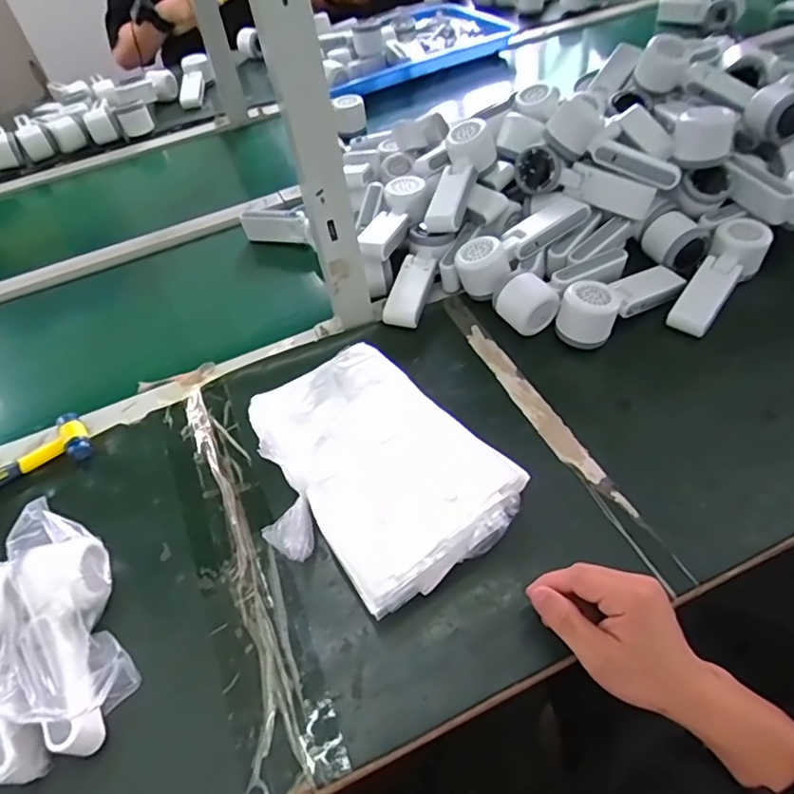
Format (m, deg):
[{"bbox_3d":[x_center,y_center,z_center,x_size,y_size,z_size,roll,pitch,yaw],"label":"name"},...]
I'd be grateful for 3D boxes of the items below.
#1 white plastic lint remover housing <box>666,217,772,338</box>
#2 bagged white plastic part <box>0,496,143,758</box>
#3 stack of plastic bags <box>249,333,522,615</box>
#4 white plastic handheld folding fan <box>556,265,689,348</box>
[{"bbox_3d":[0.366,-0.143,0.625,0.056,0.037,0.165,33,78,27],"label":"white plastic lint remover housing"},{"bbox_3d":[-0.263,0.178,0.441,0.068,0.069,0.185,-27,52,-14],"label":"bagged white plastic part"},{"bbox_3d":[-0.012,0.058,0.506,0.177,0.063,0.236,-32,53,-18],"label":"stack of plastic bags"},{"bbox_3d":[0.252,-0.110,0.627,0.162,0.061,0.058,-30,53,-16],"label":"white plastic handheld folding fan"}]

